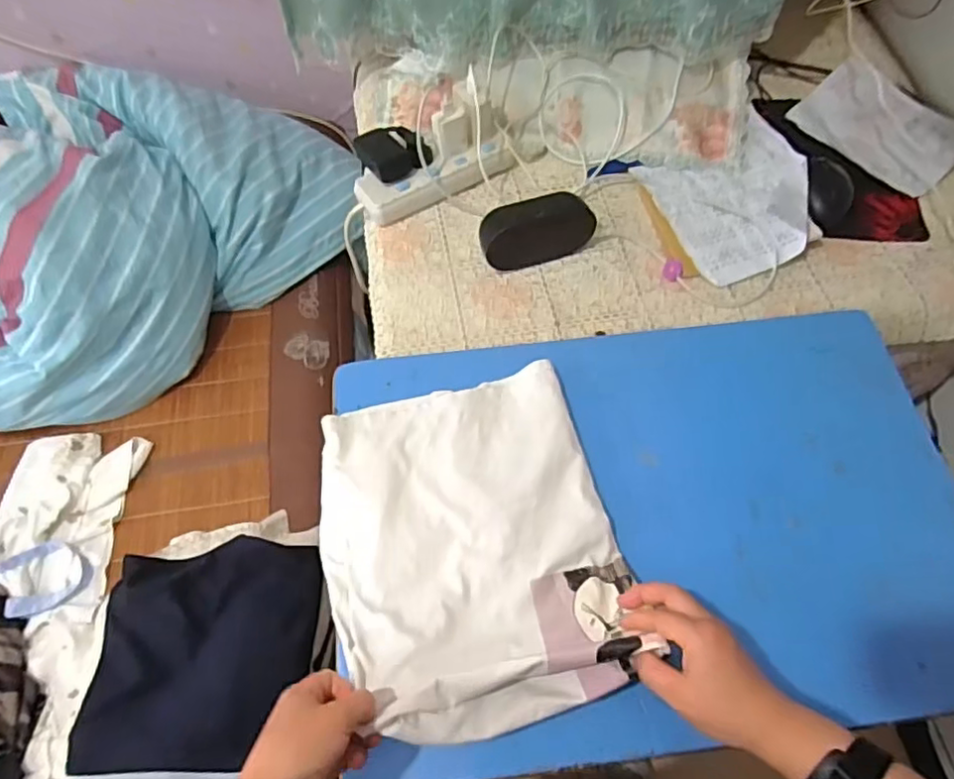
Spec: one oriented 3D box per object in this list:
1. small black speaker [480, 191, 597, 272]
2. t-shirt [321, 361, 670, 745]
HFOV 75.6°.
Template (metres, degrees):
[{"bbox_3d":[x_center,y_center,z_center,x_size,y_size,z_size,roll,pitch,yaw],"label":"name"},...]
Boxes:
[{"bbox_3d":[0.076,-0.186,0.732,0.150,0.066,0.056,-19,63,-10],"label":"small black speaker"},{"bbox_3d":[-0.010,0.124,0.541,0.254,0.069,0.308,-13,63,-7],"label":"t-shirt"}]

